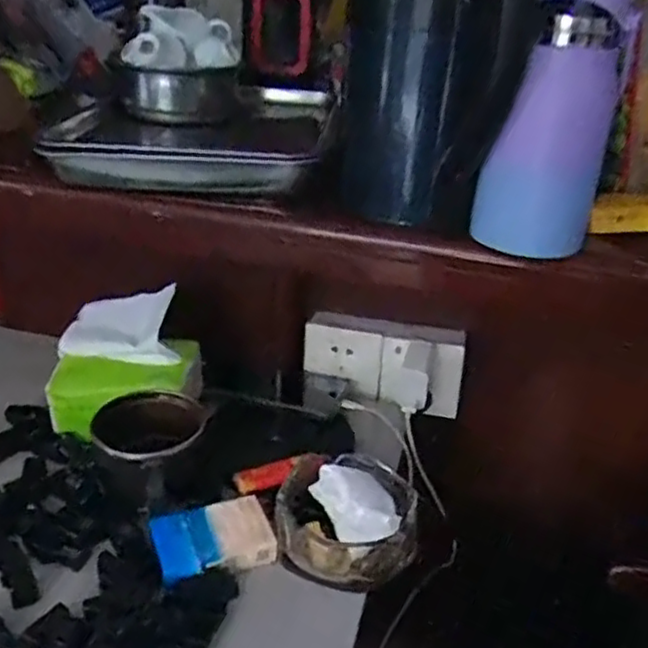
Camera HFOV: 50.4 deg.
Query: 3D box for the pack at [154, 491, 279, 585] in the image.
[{"bbox_3d":[-0.086,0.167,0.542,0.090,0.020,0.059,-5,29,-15],"label":"pack"}]

